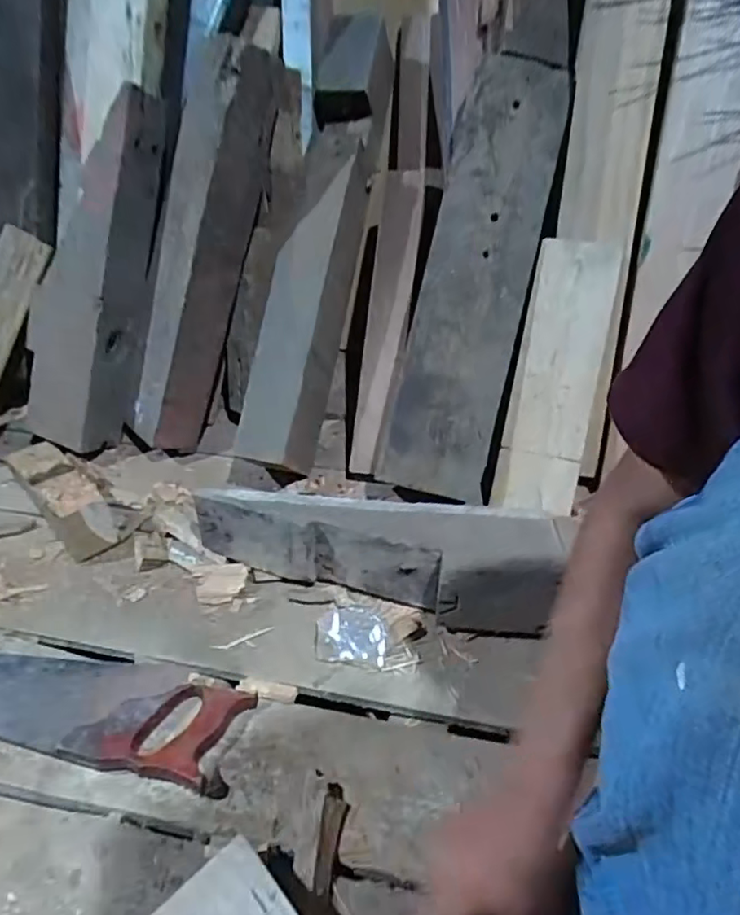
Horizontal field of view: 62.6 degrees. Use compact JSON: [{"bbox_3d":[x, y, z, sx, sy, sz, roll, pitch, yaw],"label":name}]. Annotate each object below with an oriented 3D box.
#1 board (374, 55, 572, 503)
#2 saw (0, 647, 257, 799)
[{"bbox_3d":[0.143,-0.248,0.815,0.139,0.597,0.054,13,0,18],"label":"board"},{"bbox_3d":[-0.393,0.231,0.635,0.536,0.027,0.109,8,37,11],"label":"saw"}]

